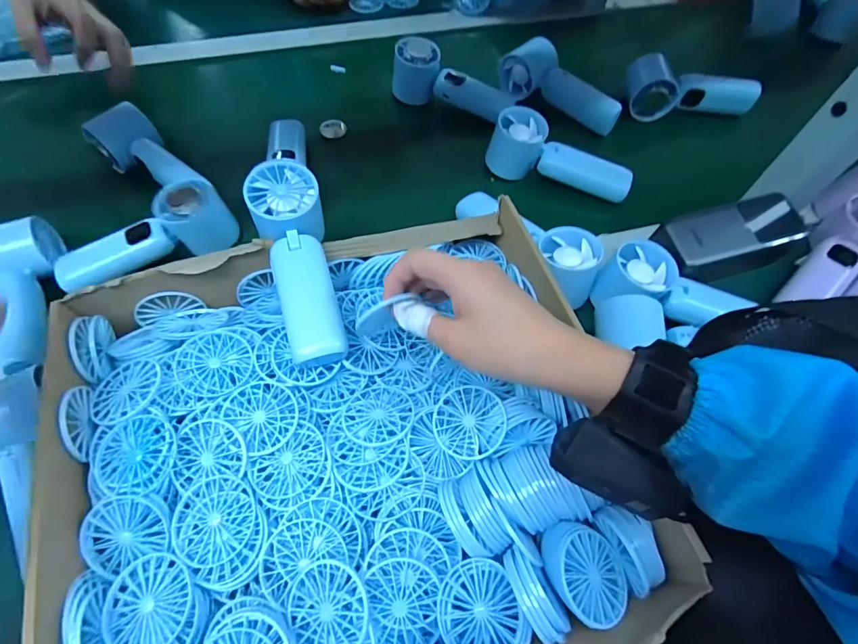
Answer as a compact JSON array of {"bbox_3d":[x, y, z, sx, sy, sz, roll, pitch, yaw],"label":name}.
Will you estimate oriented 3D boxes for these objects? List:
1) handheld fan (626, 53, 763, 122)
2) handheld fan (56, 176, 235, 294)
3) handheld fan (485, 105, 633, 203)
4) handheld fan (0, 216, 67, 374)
[{"bbox_3d":[0.312,-0.284,0.545,0.144,0.051,0.068,-3,61,-5],"label":"handheld fan"},{"bbox_3d":[-0.263,-0.081,0.410,0.153,0.047,0.045,-25,65,-16],"label":"handheld fan"},{"bbox_3d":[0.139,-0.170,0.471,0.148,0.050,0.052,28,63,12],"label":"handheld fan"},{"bbox_3d":[-0.347,-0.020,0.370,0.051,0.040,0.148,-17,63,-12],"label":"handheld fan"}]

